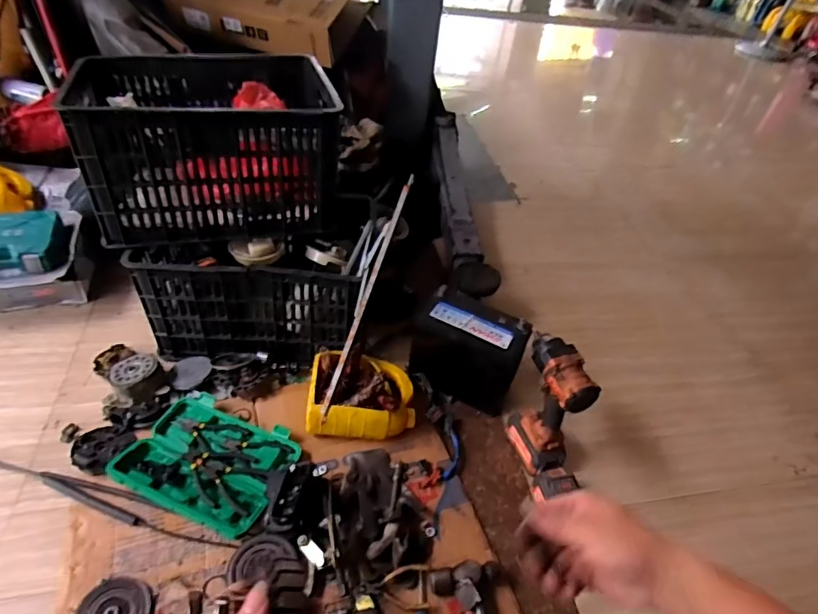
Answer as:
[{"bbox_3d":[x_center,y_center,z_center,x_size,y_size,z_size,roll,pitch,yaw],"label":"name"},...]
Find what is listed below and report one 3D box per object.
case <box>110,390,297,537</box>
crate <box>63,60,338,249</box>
[{"bbox_3d":[-0.382,0.287,0.951,0.297,0.040,0.221,20,43,12],"label":"case"},{"bbox_3d":[-0.428,-0.357,1.104,0.464,0.298,0.396,-9,45,-19],"label":"crate"}]

